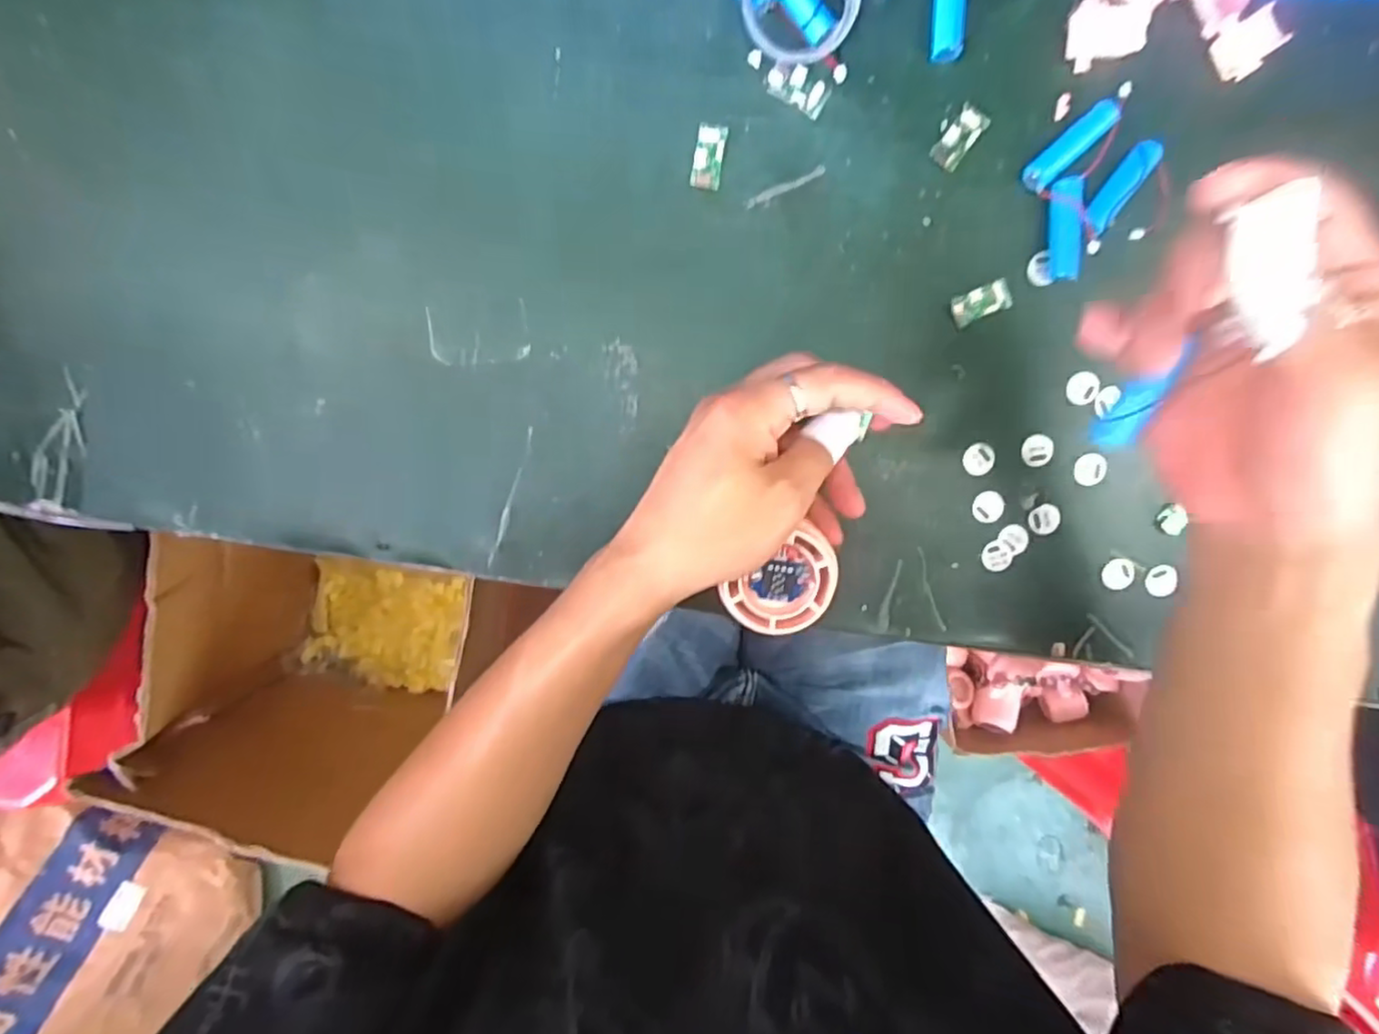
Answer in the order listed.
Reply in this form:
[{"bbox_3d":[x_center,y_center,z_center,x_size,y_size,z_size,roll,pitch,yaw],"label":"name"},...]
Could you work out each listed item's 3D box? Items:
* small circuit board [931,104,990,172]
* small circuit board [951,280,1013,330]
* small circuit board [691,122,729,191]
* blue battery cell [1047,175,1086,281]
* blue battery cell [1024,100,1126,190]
[{"bbox_3d":[0.140,-0.199,0.345,0.019,0.004,0.031,38,95,-3],"label":"small circuit board"},{"bbox_3d":[0.156,-0.115,0.354,0.031,0.004,0.016,-24,95,3],"label":"small circuit board"},{"bbox_3d":[0.010,-0.188,0.344,0.016,0.004,0.031,11,96,0],"label":"small circuit board"},{"bbox_3d":[0.195,-0.149,0.342,0.014,0.011,0.051,0,96,1],"label":"blue battery cell"},{"bbox_3d":[0.198,-0.193,0.338,0.059,0.016,0.013,-42,94,5],"label":"blue battery cell"}]

